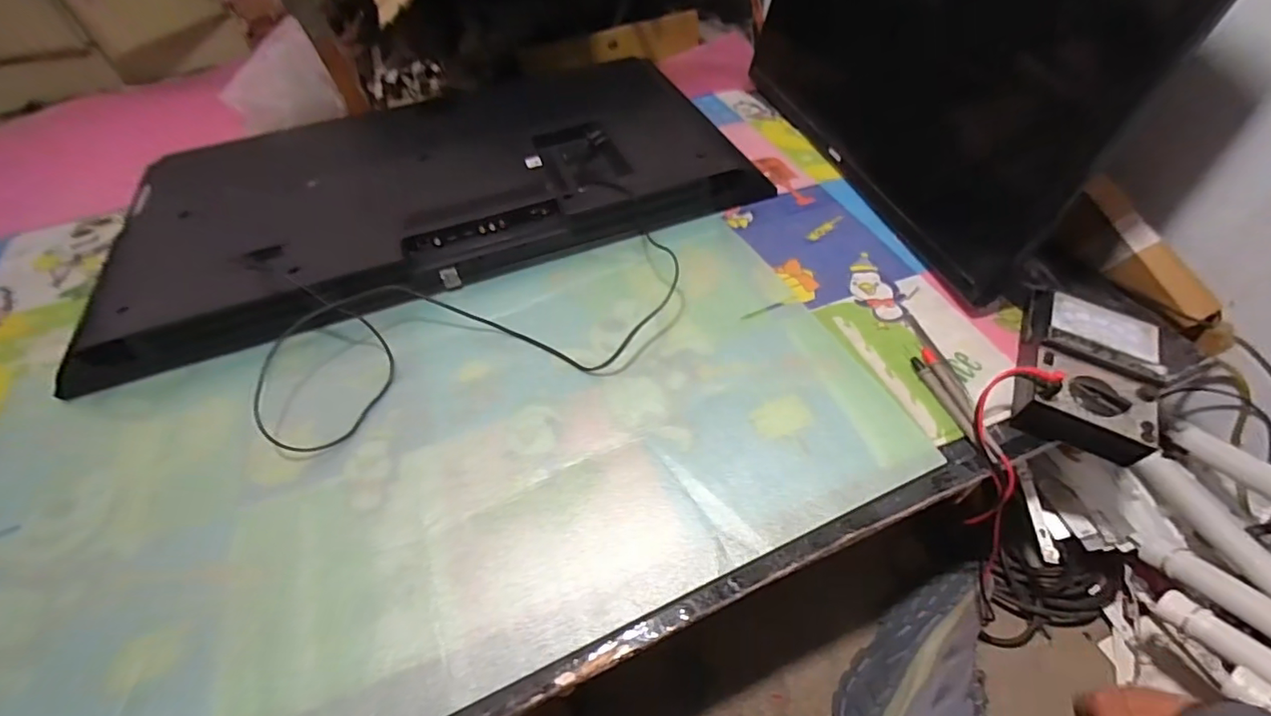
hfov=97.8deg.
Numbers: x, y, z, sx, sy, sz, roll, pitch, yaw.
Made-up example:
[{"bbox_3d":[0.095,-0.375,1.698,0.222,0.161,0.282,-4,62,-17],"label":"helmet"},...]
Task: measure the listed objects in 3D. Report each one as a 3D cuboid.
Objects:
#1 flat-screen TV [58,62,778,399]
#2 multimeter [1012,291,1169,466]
[{"bbox_3d":[-0.327,-0.303,0.863,0.923,0.069,0.550,-18,54,-9],"label":"flat-screen TV"},{"bbox_3d":[0.456,0.011,0.564,0.119,0.054,0.169,22,58,19],"label":"multimeter"}]

